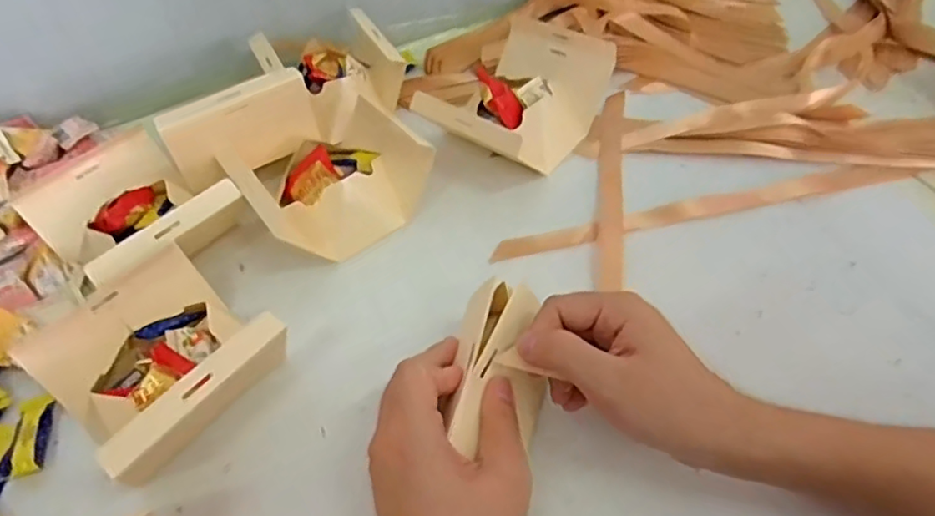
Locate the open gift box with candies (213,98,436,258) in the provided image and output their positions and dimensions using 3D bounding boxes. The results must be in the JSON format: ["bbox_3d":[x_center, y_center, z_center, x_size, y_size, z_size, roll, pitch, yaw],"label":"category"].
[{"bbox_3d":[-0.121,-0.072,0.533,0.152,0.061,0.137,-36,58,-23],"label":"open gift box with candies"}]

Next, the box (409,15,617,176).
[{"bbox_3d":[0.042,-0.161,0.589,0.140,0.060,0.169,29,57,26],"label":"box"}]

